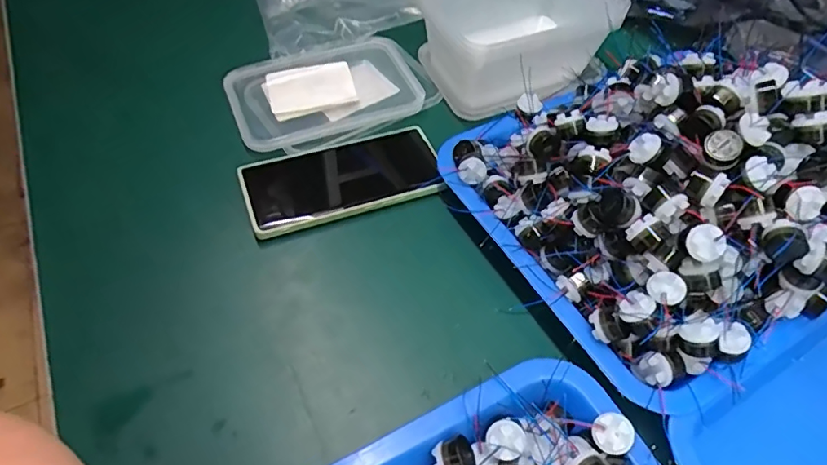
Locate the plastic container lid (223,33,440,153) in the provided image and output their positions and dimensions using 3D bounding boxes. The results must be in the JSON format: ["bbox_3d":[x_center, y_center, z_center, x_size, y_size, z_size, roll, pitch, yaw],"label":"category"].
[{"bbox_3d":[-0.074,-0.137,0.503,0.194,0.025,0.124,-23,59,-20],"label":"plastic container lid"}]

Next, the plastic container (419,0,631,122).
[{"bbox_3d":[0.106,-0.192,0.503,0.175,0.079,0.127,-20,58,-18],"label":"plastic container"}]

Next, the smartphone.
[{"bbox_3d":[-0.056,-0.048,0.436,0.164,0.015,0.081,-16,57,-15],"label":"smartphone"}]

